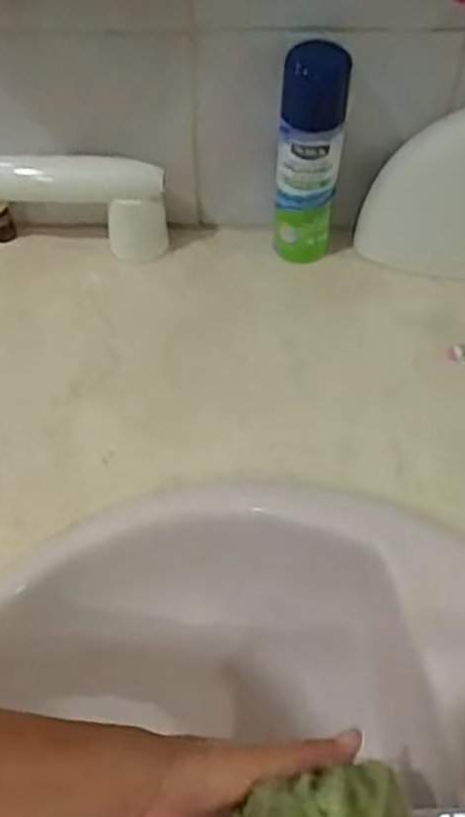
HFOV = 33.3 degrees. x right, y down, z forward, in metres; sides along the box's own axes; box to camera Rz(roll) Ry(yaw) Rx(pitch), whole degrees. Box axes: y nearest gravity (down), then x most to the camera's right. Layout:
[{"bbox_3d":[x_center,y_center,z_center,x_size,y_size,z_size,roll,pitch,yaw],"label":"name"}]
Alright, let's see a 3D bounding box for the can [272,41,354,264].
[{"bbox_3d":[0.062,-0.198,0.624,0.049,0.176,0.059,8,55,7],"label":"can"}]

